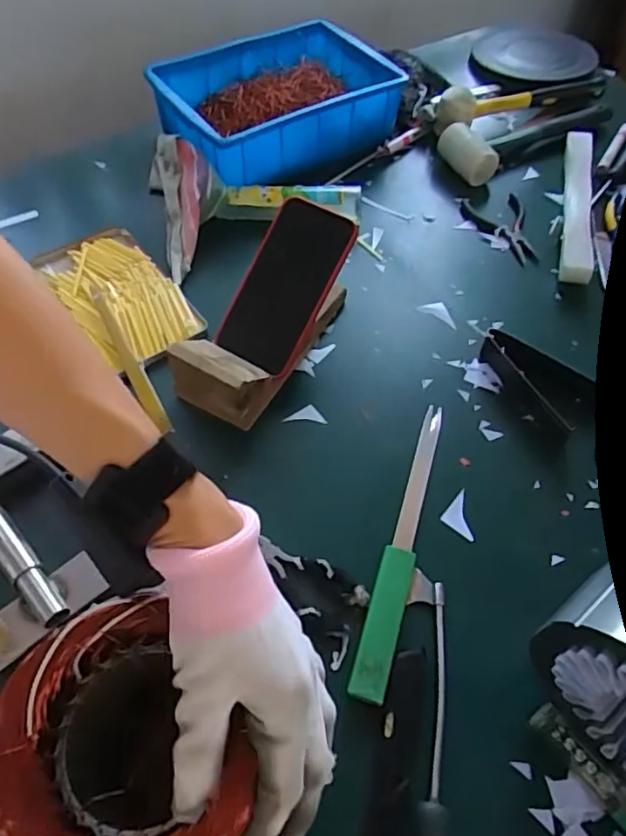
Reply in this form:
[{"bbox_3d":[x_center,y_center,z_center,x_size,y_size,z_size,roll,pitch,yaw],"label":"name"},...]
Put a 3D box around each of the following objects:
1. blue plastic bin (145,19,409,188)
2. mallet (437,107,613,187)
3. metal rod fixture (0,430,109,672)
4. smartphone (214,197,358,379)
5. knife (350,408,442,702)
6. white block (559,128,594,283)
[{"bbox_3d":[-0.043,-0.413,0.790,0.312,0.107,0.193,-29,61,-20],"label":"blue plastic bin"},{"bbox_3d":[0.298,-0.403,0.812,0.286,0.051,0.079,-29,61,-20],"label":"mallet"},{"bbox_3d":[-0.242,0.092,0.454,0.095,0.032,0.172,-38,62,-22],"label":"metal rod fixture"},{"bbox_3d":[-0.025,-0.126,0.565,0.074,0.015,0.162,28,91,0],"label":"smartphone"},{"bbox_3d":[0.077,0.095,0.489,0.026,0.013,0.267,14,56,11],"label":"knife"},{"bbox_3d":[0.327,-0.267,0.725,0.033,0.018,0.299,12,56,10],"label":"white block"}]

